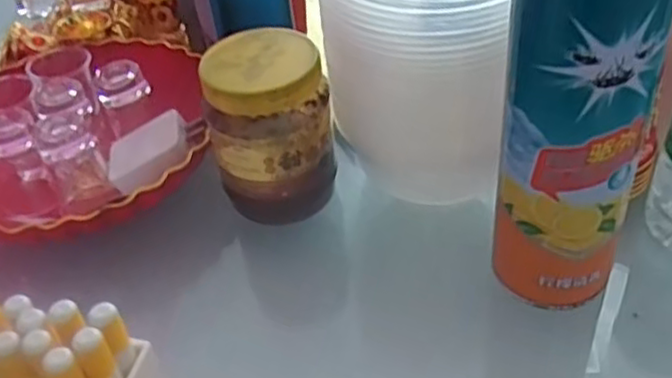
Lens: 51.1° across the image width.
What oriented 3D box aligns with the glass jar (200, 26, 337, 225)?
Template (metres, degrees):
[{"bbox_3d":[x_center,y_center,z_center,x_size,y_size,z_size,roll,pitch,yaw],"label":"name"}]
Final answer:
[{"bbox_3d":[-0.038,-0.038,0.430,0.069,0.093,0.070,-4,42,3],"label":"glass jar"}]

